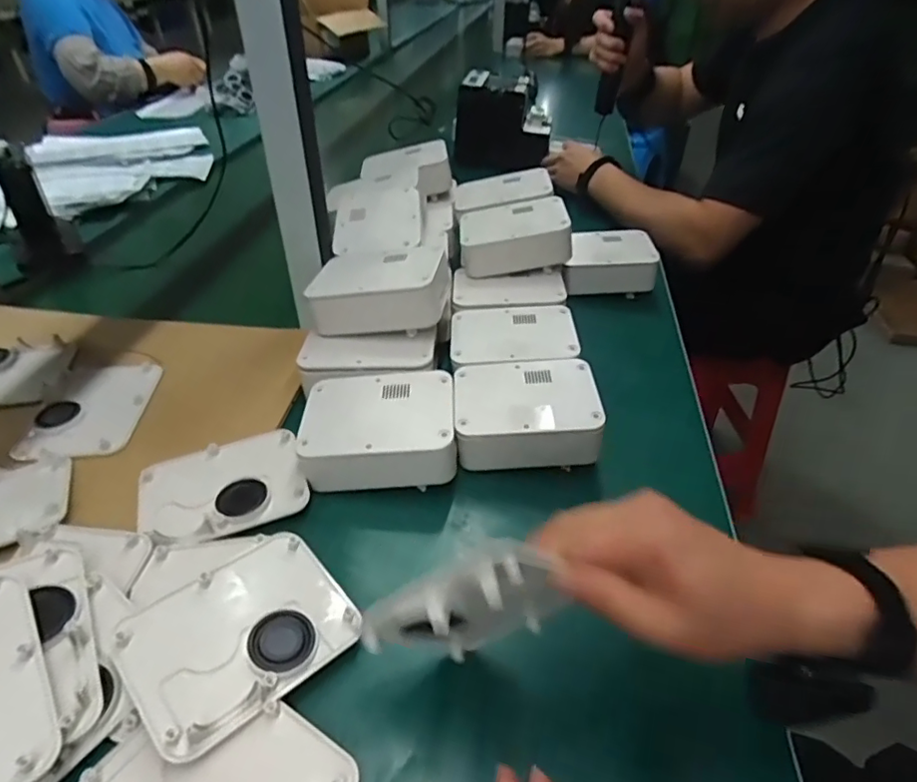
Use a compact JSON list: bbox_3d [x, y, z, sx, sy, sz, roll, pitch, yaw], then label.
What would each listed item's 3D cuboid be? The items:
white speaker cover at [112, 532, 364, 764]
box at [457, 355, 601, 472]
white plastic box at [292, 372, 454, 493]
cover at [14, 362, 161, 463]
[{"bbox_3d":[-0.134,0.145,0.347,0.123,0.020,0.094,-30,48,-31],"label":"white speaker cover"},{"bbox_3d":[0.059,0.017,0.513,0.122,0.048,0.099,-1,40,0],"label":"box"},{"bbox_3d":[-0.067,0.031,0.486,0.125,0.046,0.097,-1,40,-1],"label":"white plastic box"},{"bbox_3d":[-0.349,0.014,0.540,0.087,0.014,0.135,-2,40,-2],"label":"cover"}]

